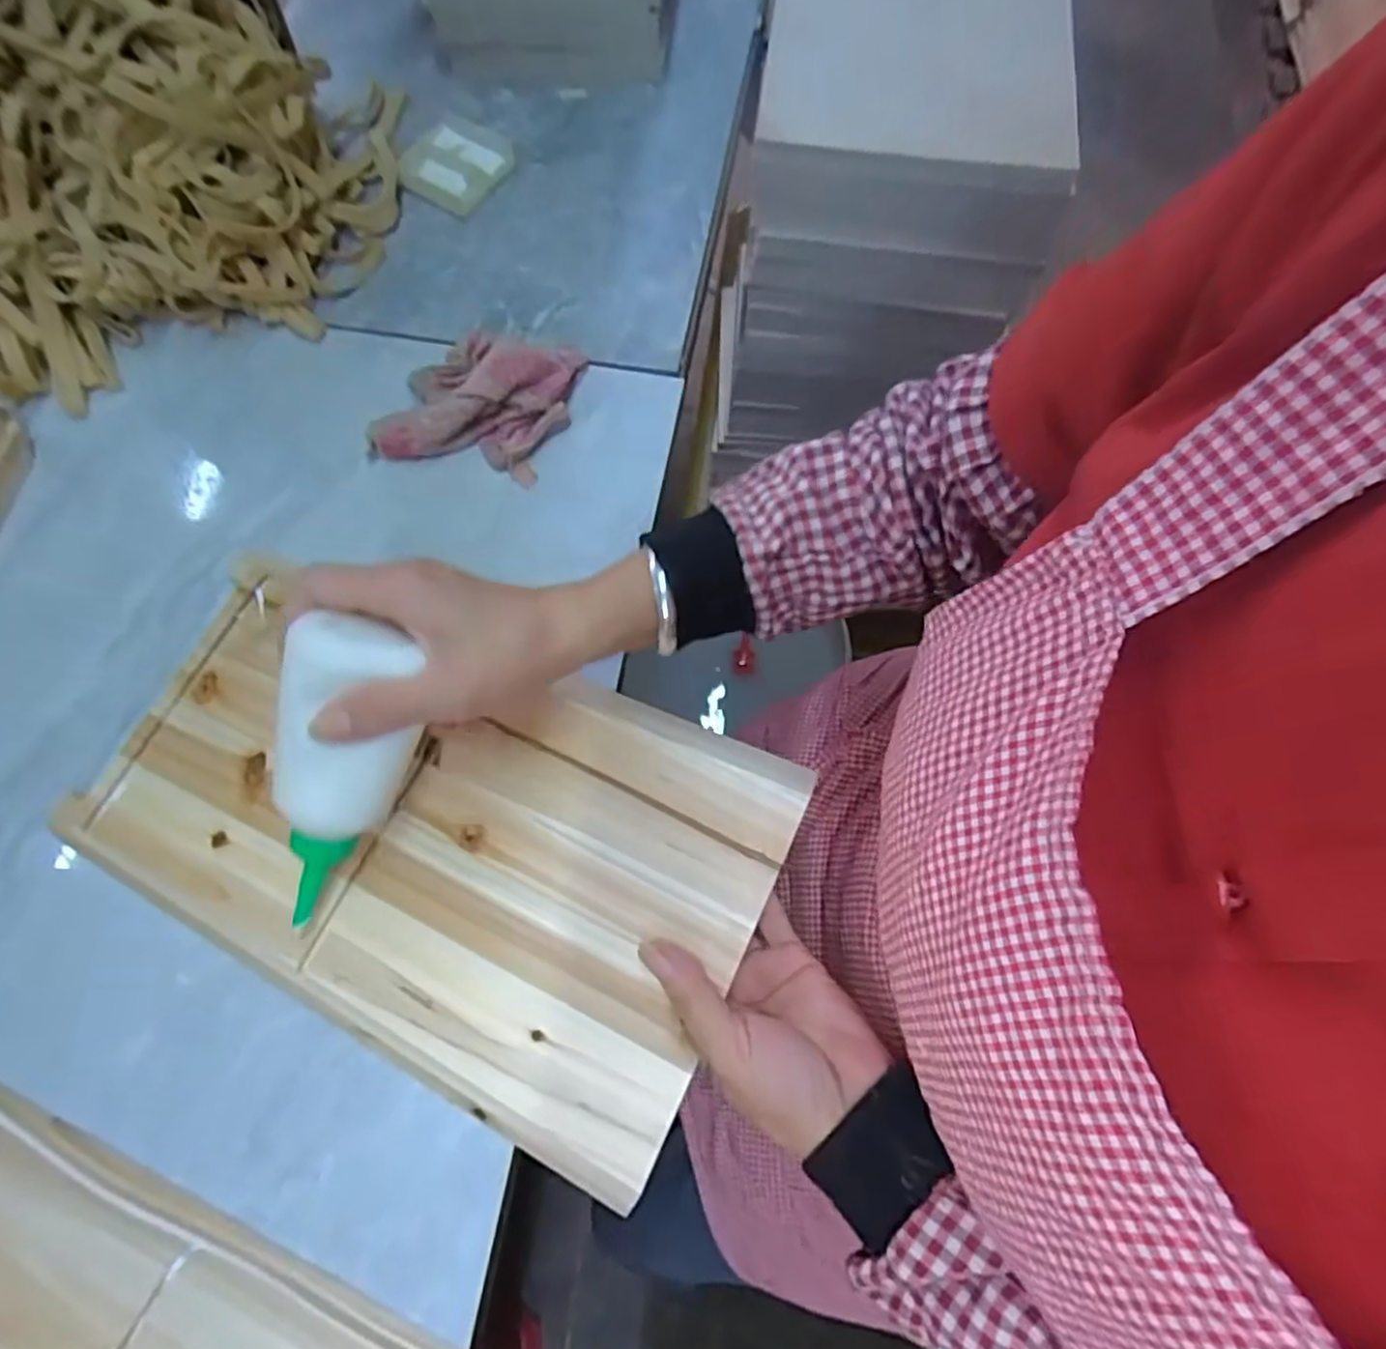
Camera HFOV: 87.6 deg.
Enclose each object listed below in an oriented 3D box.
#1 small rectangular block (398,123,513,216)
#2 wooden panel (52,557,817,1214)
[{"bbox_3d":[-0.181,-0.389,0.551,0.069,0.014,0.069,28,75,8],"label":"small rectangular block"},{"bbox_3d":[-0.144,0.081,0.394,0.358,0.016,0.220,24,73,8],"label":"wooden panel"}]

